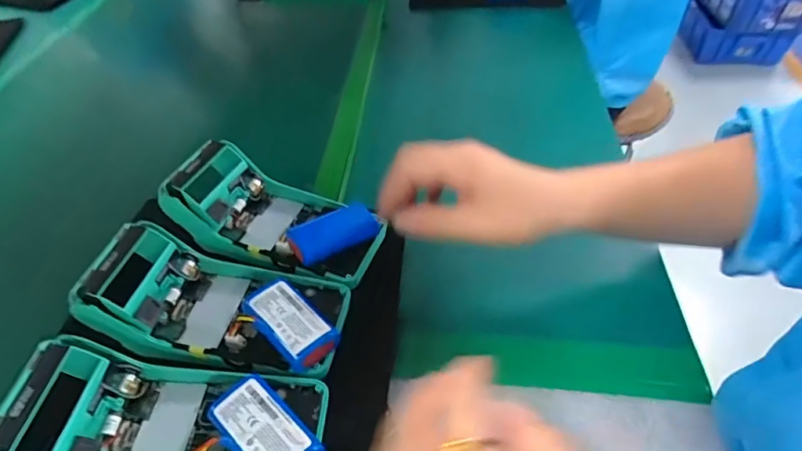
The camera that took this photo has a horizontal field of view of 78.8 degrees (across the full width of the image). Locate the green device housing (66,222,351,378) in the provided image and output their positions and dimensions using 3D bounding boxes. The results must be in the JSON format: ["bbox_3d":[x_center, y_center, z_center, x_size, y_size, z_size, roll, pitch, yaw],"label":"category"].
[{"bbox_3d":[-0.122,0.056,0.338,0.165,0.054,0.081,14,47,4],"label":"green device housing"}]

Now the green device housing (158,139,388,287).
[{"bbox_3d":[-0.099,-0.015,0.389,0.165,0.060,0.083,11,47,18],"label":"green device housing"}]

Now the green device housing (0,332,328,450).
[{"bbox_3d":[-0.130,0.117,0.281,0.165,0.051,0.079,9,45,-2],"label":"green device housing"}]

